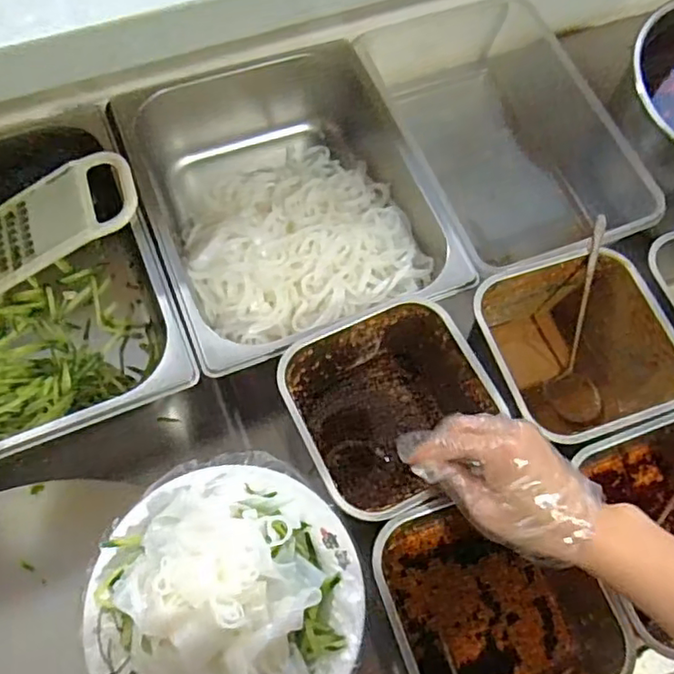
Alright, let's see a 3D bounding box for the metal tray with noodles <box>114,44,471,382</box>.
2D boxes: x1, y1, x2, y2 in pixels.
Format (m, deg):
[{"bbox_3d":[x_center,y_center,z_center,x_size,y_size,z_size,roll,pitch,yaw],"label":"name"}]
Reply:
[{"bbox_3d":[-0.053,-0.134,0.625,0.262,0.104,0.338,-19,68,-10],"label":"metal tray with noodles"}]

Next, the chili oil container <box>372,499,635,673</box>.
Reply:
[{"bbox_3d":[0.114,0.205,0.468,0.153,0.093,0.149,-17,68,-10],"label":"chili oil container"}]

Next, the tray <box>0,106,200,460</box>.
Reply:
[{"bbox_3d":[-0.300,-0.042,0.575,0.267,0.098,0.325,-21,69,-11],"label":"tray"}]

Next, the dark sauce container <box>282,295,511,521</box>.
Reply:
[{"bbox_3d":[0.044,0.070,0.530,0.168,0.110,0.160,-24,69,-12],"label":"dark sauce container"}]

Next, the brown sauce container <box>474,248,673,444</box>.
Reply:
[{"bbox_3d":[0.210,0.022,0.573,0.161,0.107,0.164,-16,68,-9],"label":"brown sauce container"}]

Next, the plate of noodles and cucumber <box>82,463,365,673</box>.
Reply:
[{"bbox_3d":[-0.076,0.175,0.407,0.185,0.069,0.179,1,66,-2],"label":"plate of noodles and cucumber"}]

